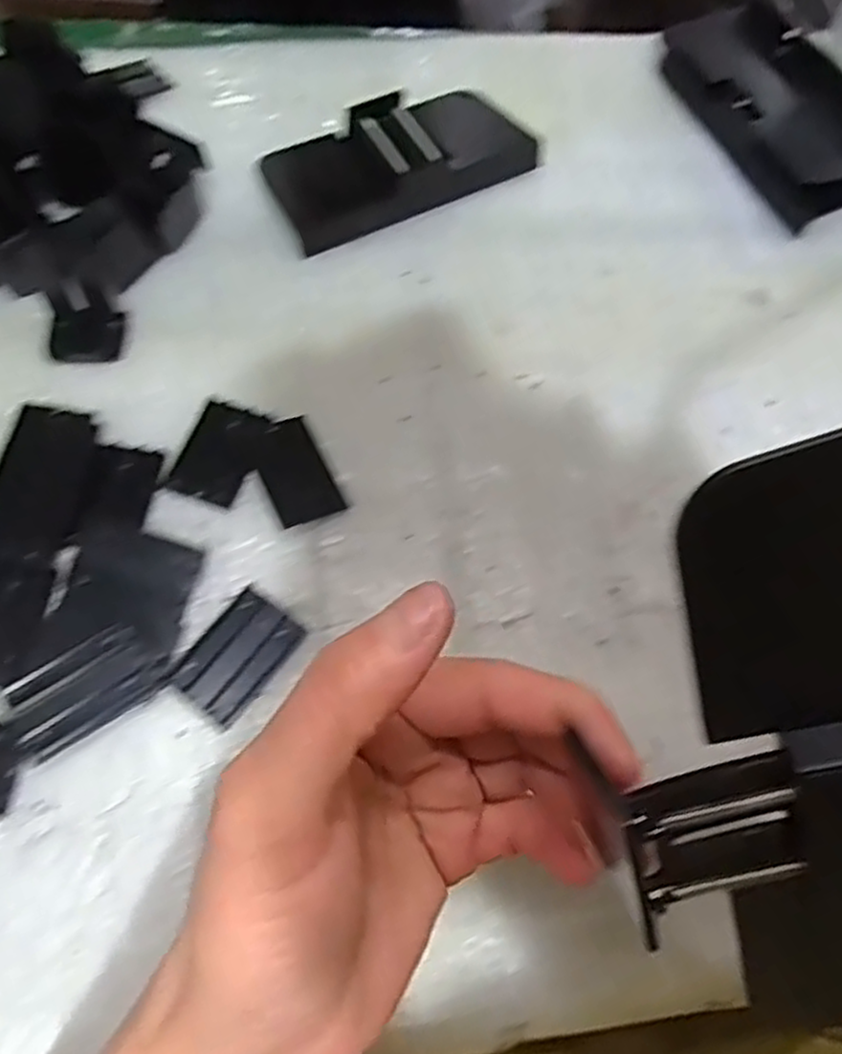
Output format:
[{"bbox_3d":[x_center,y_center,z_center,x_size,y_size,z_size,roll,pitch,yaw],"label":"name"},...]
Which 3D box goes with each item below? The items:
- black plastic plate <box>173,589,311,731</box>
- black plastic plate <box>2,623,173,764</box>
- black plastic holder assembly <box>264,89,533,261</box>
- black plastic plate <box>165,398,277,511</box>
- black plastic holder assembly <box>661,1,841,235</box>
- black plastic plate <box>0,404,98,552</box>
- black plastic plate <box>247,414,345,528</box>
[{"bbox_3d":[-0.079,0.055,0.323,0.035,0.004,0.052,34,66,11],"label":"black plastic plate"},{"bbox_3d":[-0.139,0.066,0.308,0.062,0.004,0.035,-31,71,-18],"label":"black plastic plate"},{"bbox_3d":[-0.009,-0.219,0.440,0.158,0.023,0.076,-24,69,-16],"label":"black plastic holder assembly"},{"bbox_3d":[-0.096,-0.038,0.360,0.036,0.006,0.053,18,64,3],"label":"black plastic plate"},{"bbox_3d":[0.228,-0.272,0.484,0.074,0.043,0.167,-20,68,-15],"label":"black plastic holder assembly"},{"bbox_3d":[-0.175,-0.024,0.345,0.037,0.004,0.072,4,64,-2],"label":"black plastic plate"},{"bbox_3d":[-0.060,-0.027,0.357,0.033,0.004,0.056,-19,65,-25],"label":"black plastic plate"}]

